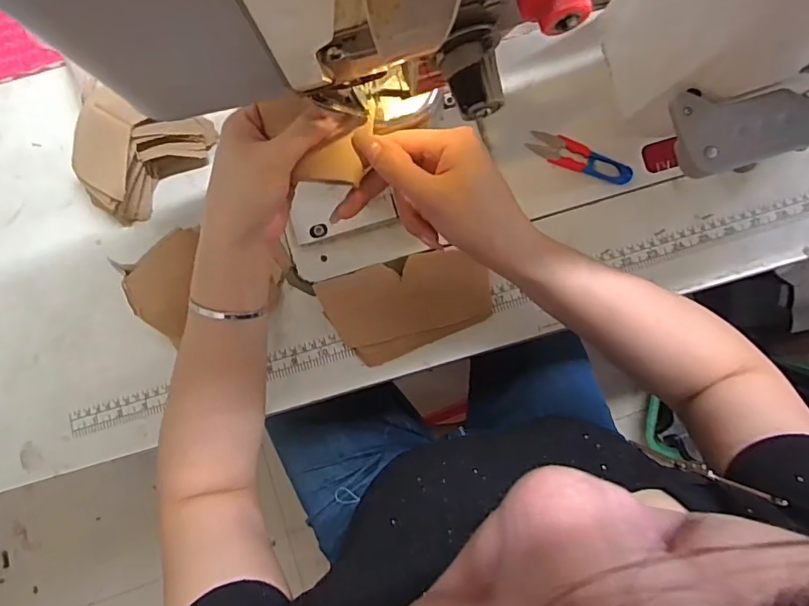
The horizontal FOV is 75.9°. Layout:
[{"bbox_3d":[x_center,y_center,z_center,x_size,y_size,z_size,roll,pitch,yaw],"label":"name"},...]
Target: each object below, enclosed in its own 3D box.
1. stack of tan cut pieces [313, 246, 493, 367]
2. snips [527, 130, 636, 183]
[{"bbox_3d":[0.003,0.000,0.499,0.154,0.008,0.089,-19,89,4],"label":"stack of tan cut pieces"},{"bbox_3d":[0.170,-0.141,0.502,0.101,0.007,0.028,22,85,5],"label":"snips"}]

